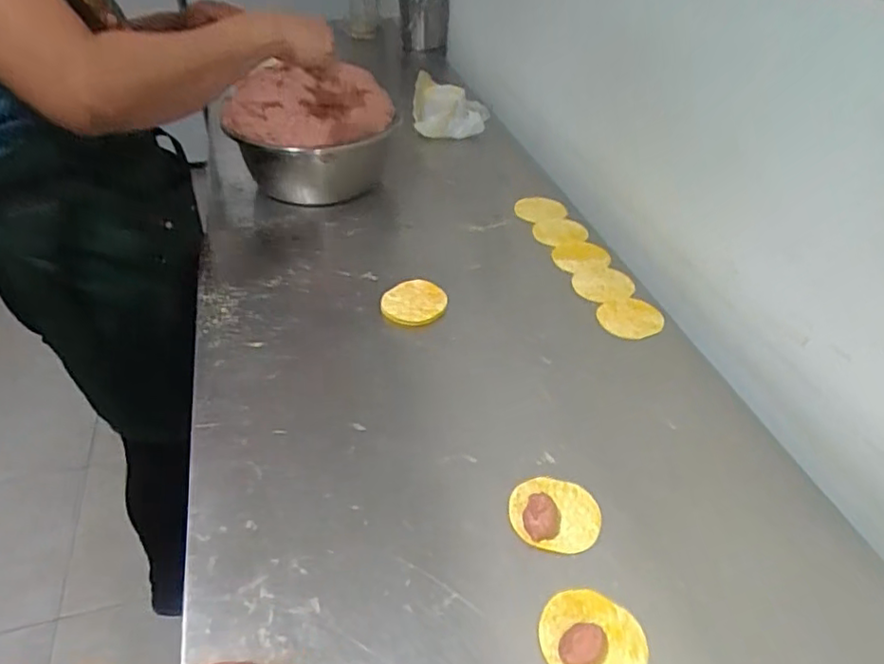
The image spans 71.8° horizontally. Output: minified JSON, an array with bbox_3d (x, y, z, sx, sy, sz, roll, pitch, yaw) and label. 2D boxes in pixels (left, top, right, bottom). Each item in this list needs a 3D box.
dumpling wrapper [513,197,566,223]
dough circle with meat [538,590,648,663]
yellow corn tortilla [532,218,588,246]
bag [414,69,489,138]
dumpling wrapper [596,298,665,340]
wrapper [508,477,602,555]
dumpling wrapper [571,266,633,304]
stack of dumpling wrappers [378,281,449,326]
[{"bbox_3d":[0.164,-0.206,1.023,0.080,0.009,0.080,1,48,-1],"label":"dumpling wrapper"},{"bbox_3d":[0.121,0.241,0.483,0.083,0.031,0.075,28,49,26],"label":"dough circle with meat"},{"bbox_3d":[0.186,-0.161,0.974,0.084,0.009,0.068,-7,44,-9],"label":"yellow corn tortilla"},{"bbox_3d":[0.015,-0.405,1.127,0.144,0.125,0.095,1,43,0],"label":"bag"},{"bbox_3d":[0.252,-0.018,0.817,0.085,0.005,0.085,0,41,0],"label":"dumpling wrapper"},{"bbox_3d":[0.109,0.165,0.575,0.083,0.024,0.074,15,45,14],"label":"wrapper"},{"bbox_3d":[0.230,-0.069,0.871,0.082,0.006,0.077,-2,46,2],"label":"dumpling wrapper"},{"bbox_3d":[-0.038,-0.039,0.814,0.082,0.015,0.079,-24,49,-25],"label":"stack of dumpling wrappers"}]

